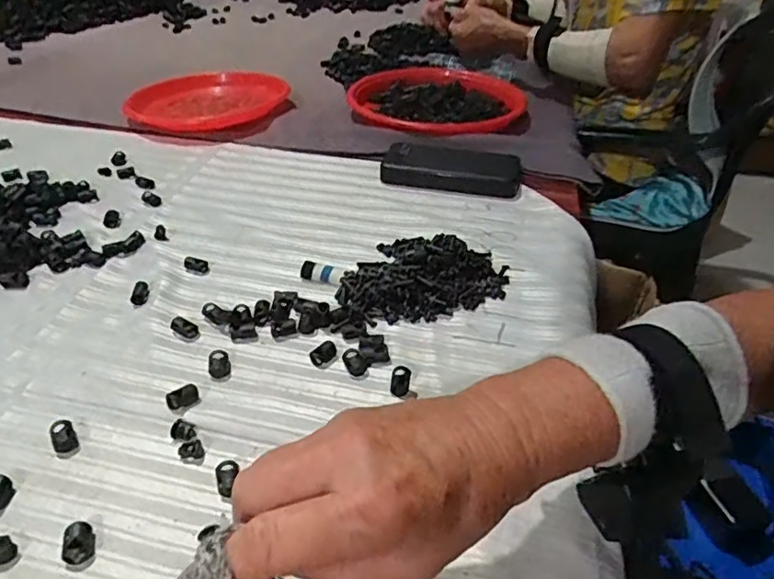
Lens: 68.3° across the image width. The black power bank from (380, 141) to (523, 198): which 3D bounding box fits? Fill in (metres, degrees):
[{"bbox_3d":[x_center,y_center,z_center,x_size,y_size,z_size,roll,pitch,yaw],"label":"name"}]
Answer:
[{"bbox_3d":[0.070,-0.133,0.620,0.146,0.023,0.063,11,39,11],"label":"black power bank"}]

